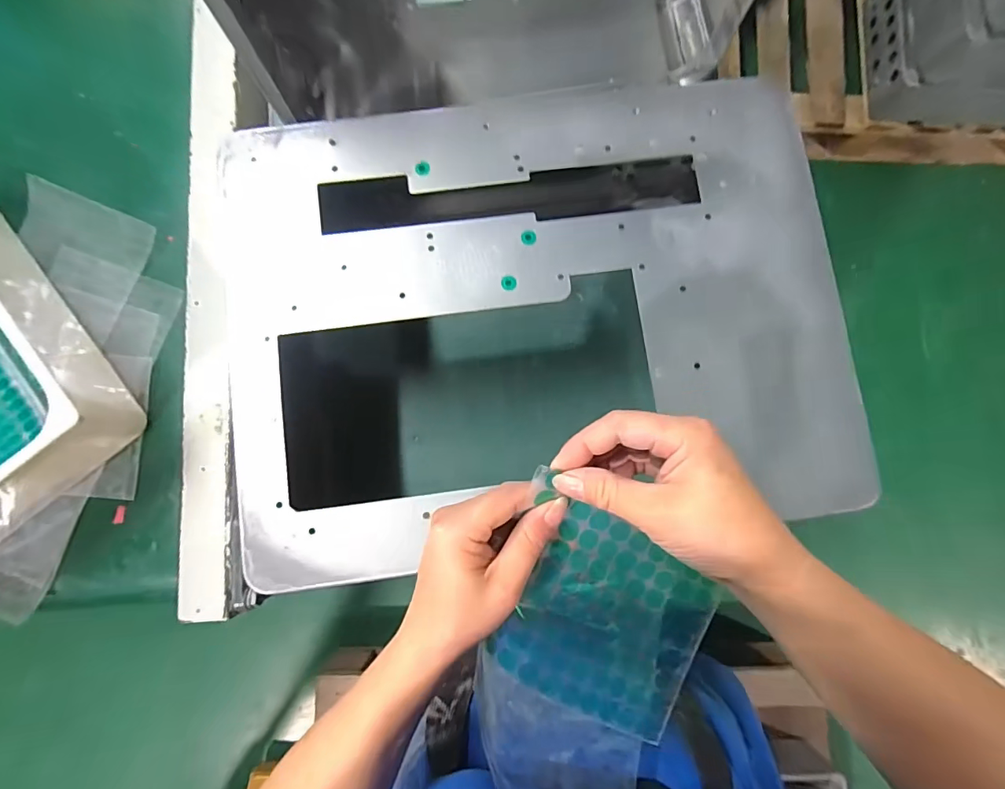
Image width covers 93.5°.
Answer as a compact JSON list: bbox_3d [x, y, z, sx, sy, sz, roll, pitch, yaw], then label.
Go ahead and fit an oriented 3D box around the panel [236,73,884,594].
[{"bbox_3d":[0.026,-0.063,0.354,0.447,0.013,0.343,-7,84,-1],"label":"panel"}]

